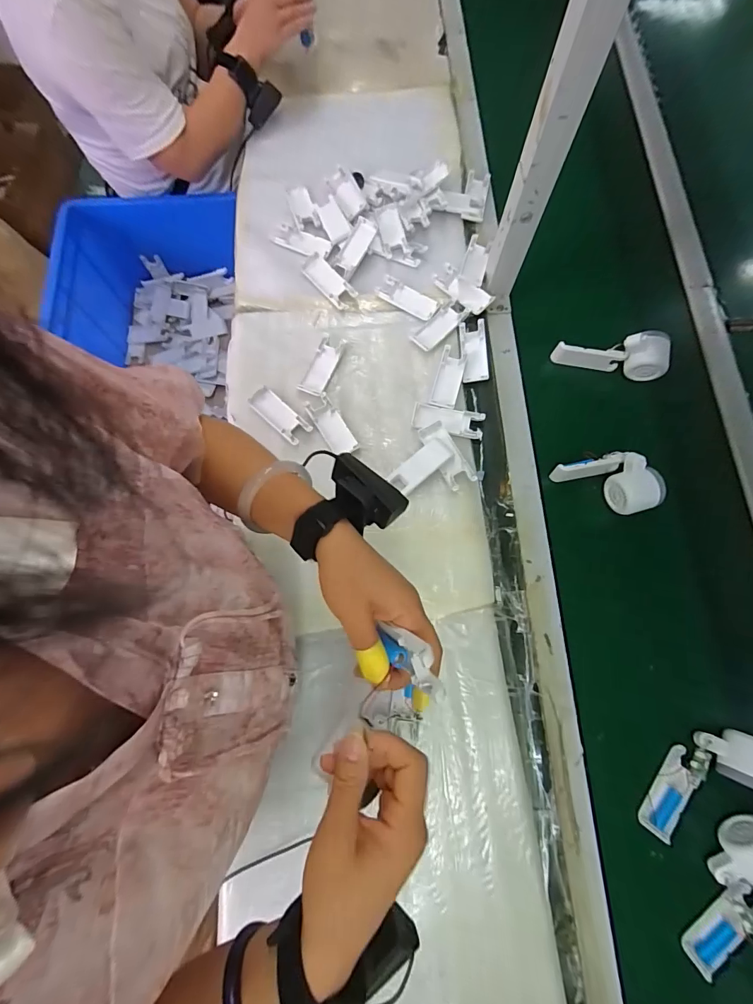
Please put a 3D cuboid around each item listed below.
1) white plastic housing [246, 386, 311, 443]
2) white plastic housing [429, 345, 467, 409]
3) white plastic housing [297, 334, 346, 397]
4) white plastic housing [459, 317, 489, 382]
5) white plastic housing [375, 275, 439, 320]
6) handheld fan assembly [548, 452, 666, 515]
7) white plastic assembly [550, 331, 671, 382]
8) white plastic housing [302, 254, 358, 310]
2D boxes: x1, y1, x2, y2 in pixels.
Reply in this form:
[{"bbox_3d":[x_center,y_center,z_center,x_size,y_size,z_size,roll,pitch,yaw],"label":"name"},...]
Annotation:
[{"bbox_3d":[-0.147,-0.131,0.620,0.101,0.007,0.039,42,80,10],"label":"white plastic housing"},{"bbox_3d":[0.111,-0.191,0.633,0.038,0.004,0.103,15,76,4],"label":"white plastic housing"},{"bbox_3d":[-0.083,-0.210,0.644,0.040,0.012,0.100,21,77,6],"label":"white plastic housing"},{"bbox_3d":[0.152,-0.236,0.644,0.041,0.008,0.104,0,75,1],"label":"white plastic housing"},{"bbox_3d":[0.050,-0.331,0.671,0.102,0.008,0.042,34,78,9],"label":"white plastic housing"},{"bbox_3d":[0.332,-0.036,0.585,0.138,0.049,0.069,32,78,8],"label":"handheld fan assembly"},{"bbox_3d":[0.359,-0.226,0.640,0.160,0.064,0.043,8,75,15],"label":"white plastic assembly"},{"bbox_3d":[-0.078,-0.361,0.676,0.039,0.014,0.099,-42,79,-9],"label":"white plastic housing"}]

